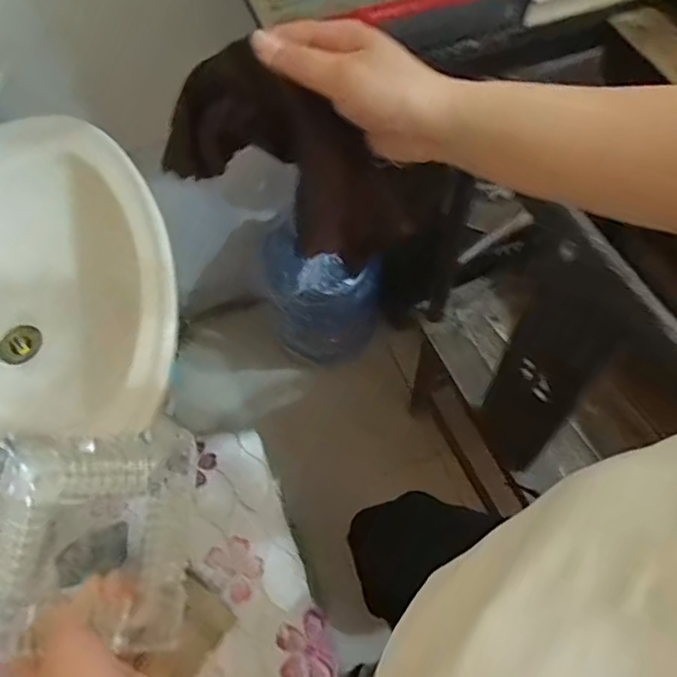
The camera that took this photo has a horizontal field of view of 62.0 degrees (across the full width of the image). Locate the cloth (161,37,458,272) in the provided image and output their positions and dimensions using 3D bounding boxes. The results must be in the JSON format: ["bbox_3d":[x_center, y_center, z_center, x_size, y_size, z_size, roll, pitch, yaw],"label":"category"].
[{"bbox_3d":[-0.017,-0.114,0.389,0.109,0.186,0.028,-26,51,40],"label":"cloth"}]

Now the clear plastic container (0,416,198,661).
[{"bbox_3d":[-0.191,0.143,0.414,0.154,0.039,0.157,-5,61,0],"label":"clear plastic container"}]

